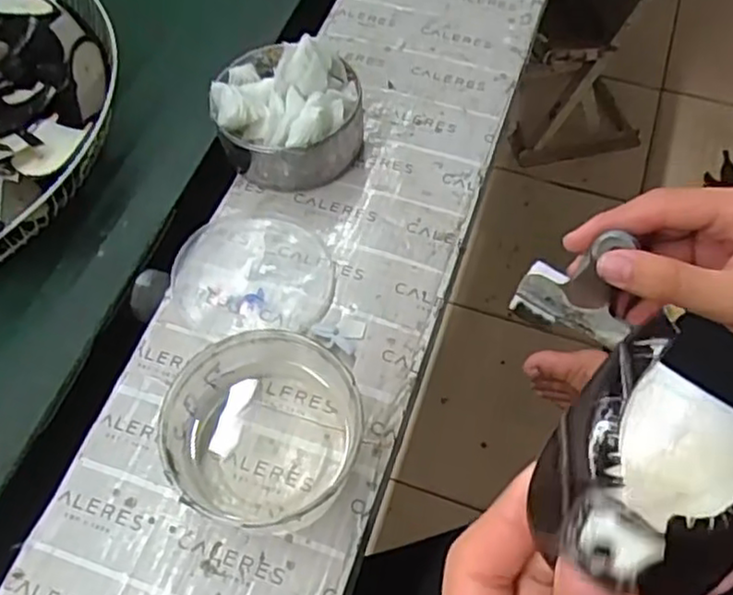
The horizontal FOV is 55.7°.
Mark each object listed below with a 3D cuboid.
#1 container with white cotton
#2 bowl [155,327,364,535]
[{"bbox_3d":[-0.062,-0.154,0.560,0.112,0.087,0.117,0,59,0],"label":"container with white cotton"},{"bbox_3d":[-0.060,0.083,0.429,0.112,0.062,0.104,0,59,0],"label":"bowl"}]

